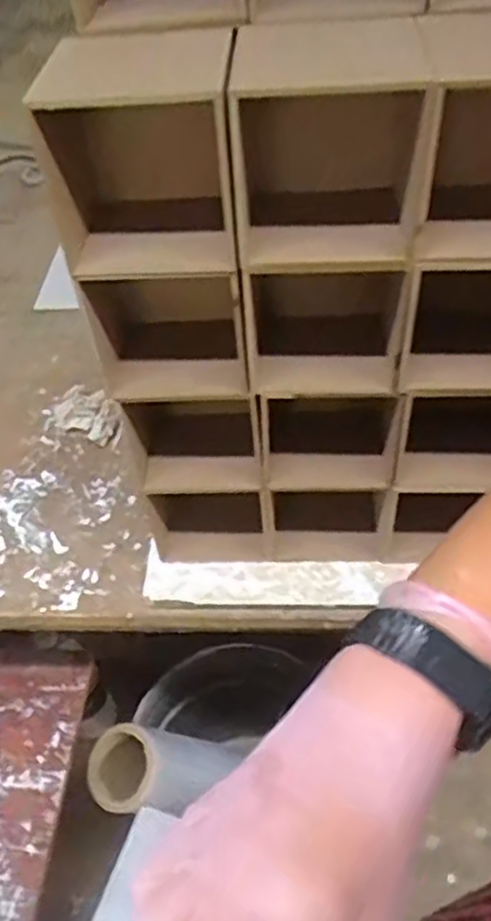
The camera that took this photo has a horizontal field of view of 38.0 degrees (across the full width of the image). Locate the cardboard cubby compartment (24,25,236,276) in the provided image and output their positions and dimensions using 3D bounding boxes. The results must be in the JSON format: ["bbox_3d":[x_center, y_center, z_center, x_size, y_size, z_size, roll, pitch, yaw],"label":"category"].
[{"bbox_3d":[-0.065,-0.206,0.472,0.115,0.116,0.120,0,49,2],"label":"cardboard cubby compartment"}]

